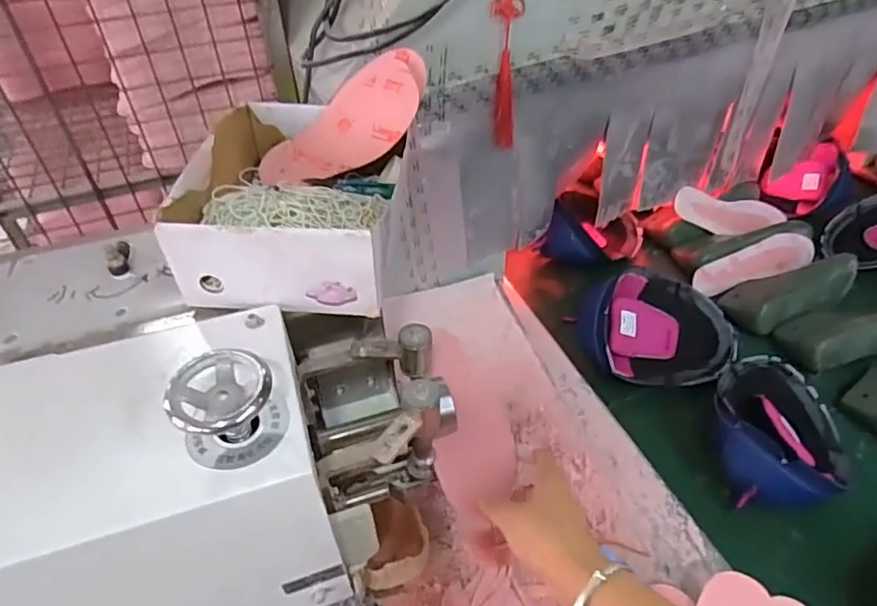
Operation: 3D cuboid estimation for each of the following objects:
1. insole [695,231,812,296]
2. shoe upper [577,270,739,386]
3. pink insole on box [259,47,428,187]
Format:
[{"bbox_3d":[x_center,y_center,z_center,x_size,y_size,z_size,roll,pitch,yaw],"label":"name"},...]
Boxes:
[{"bbox_3d":[0.507,-0.066,0.946,0.214,0.063,0.015,-16,12,-12],"label":"insole"},{"bbox_3d":[0.304,0.036,0.823,0.217,0.099,0.160,2,47,7],"label":"shoe upper"},{"bbox_3d":[-0.094,-0.176,0.612,0.198,0.076,0.015,-34,5,20],"label":"pink insole on box"}]

